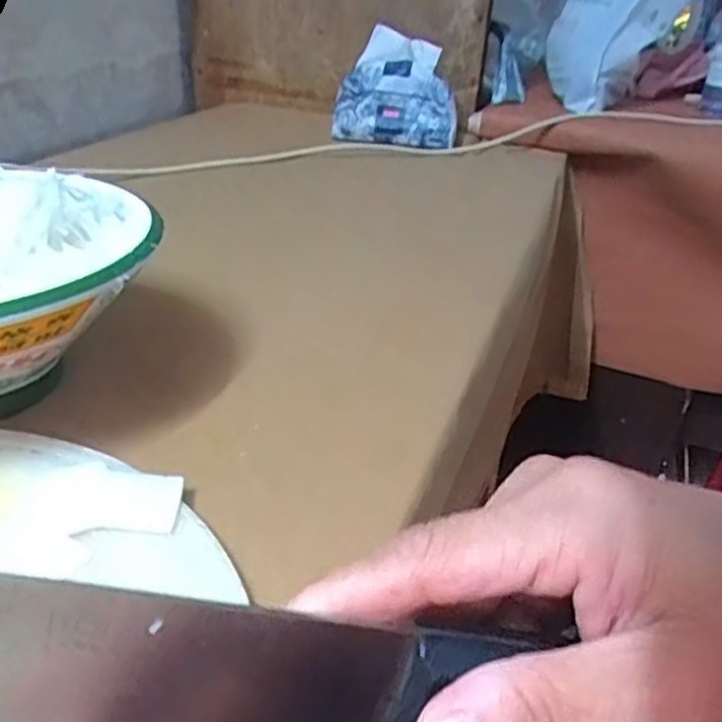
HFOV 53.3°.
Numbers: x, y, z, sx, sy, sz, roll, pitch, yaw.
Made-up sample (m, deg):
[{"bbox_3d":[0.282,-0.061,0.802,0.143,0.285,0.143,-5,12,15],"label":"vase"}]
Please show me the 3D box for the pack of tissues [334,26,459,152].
[{"bbox_3d":[0.051,-0.392,1.046,0.177,0.135,0.073,12,31,12],"label":"pack of tissues"}]

